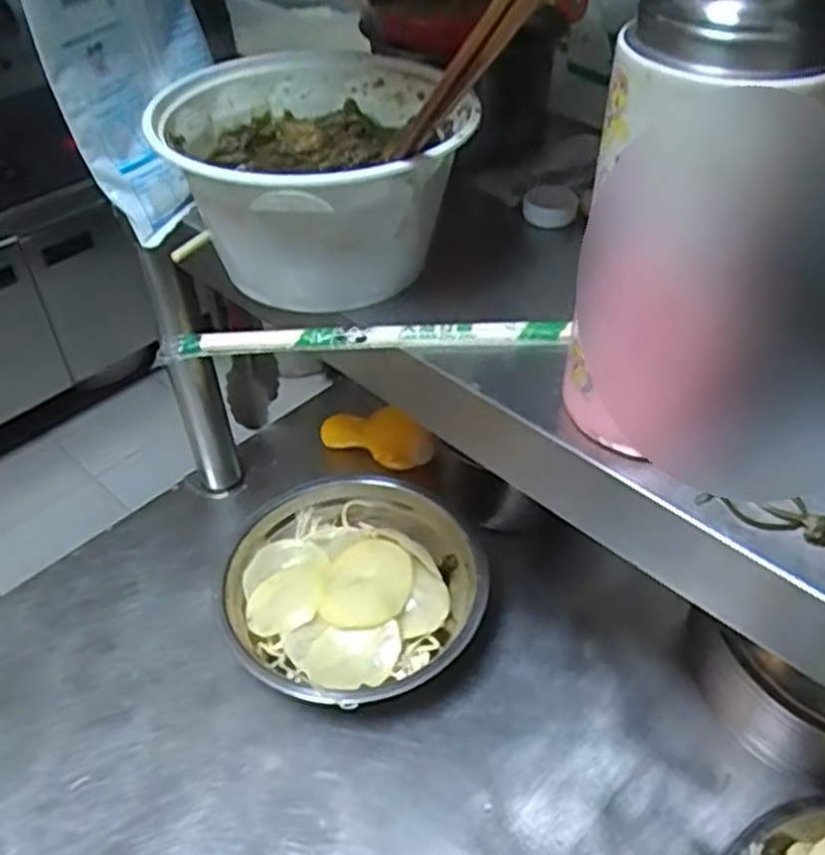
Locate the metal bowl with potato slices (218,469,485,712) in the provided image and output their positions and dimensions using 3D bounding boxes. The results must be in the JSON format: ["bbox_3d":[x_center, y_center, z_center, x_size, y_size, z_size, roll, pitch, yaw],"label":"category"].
[{"bbox_3d":[-0.043,0.127,0.609,0.191,0.066,0.195,-1,44,1],"label":"metal bowl with potato slices"}]

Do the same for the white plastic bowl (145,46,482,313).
[{"bbox_3d":[-0.048,-0.127,0.422,0.148,0.088,0.152,-1,44,1],"label":"white plastic bowl"}]

